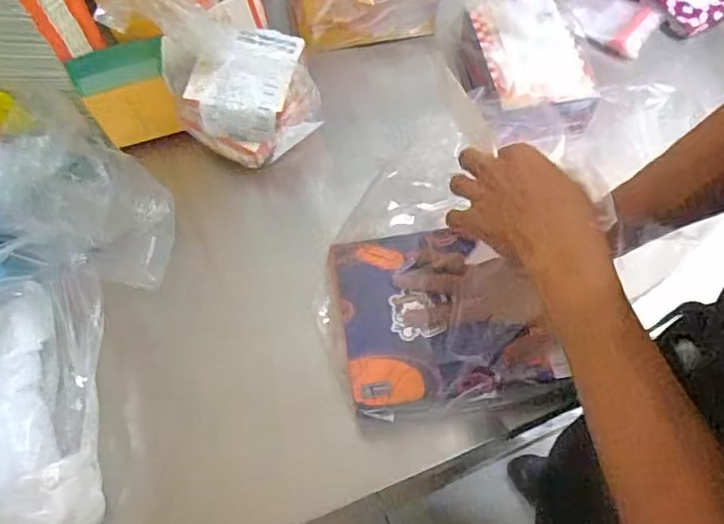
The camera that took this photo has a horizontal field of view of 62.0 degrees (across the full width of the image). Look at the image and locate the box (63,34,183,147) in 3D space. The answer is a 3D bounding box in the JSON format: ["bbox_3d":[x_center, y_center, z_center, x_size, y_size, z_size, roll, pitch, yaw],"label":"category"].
[{"bbox_3d":[-0.257,-0.187,0.675,0.100,0.092,0.056,-18,63,-5],"label":"box"}]

